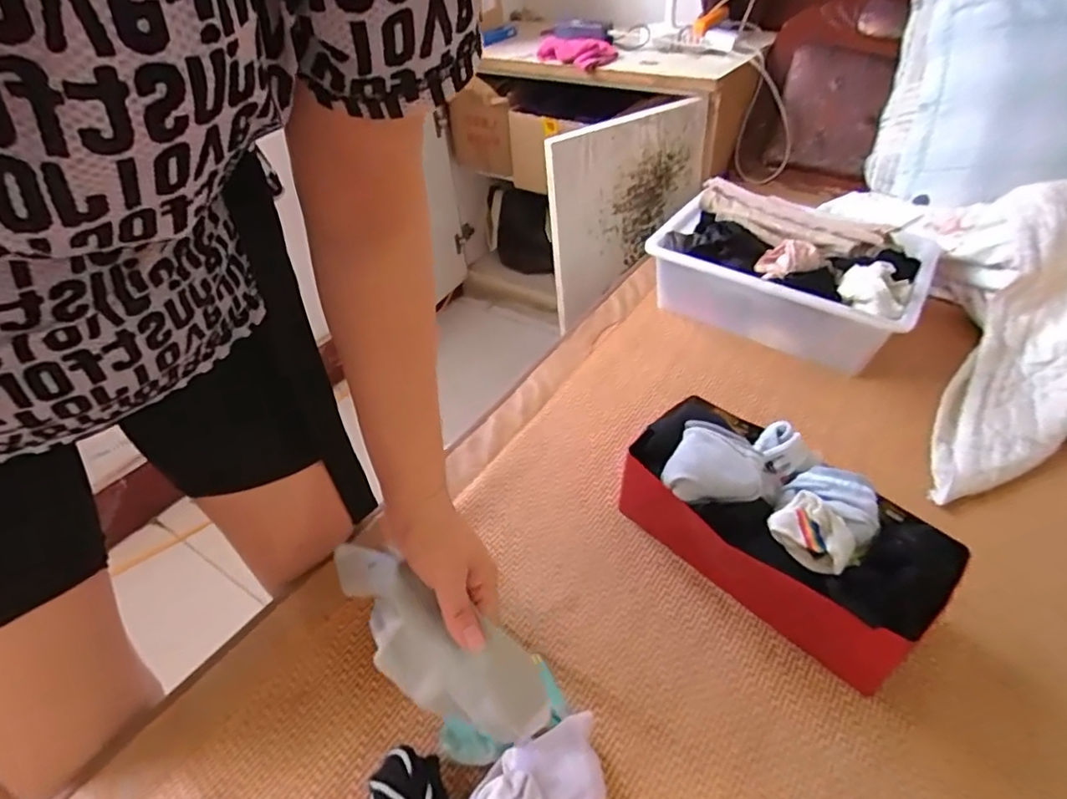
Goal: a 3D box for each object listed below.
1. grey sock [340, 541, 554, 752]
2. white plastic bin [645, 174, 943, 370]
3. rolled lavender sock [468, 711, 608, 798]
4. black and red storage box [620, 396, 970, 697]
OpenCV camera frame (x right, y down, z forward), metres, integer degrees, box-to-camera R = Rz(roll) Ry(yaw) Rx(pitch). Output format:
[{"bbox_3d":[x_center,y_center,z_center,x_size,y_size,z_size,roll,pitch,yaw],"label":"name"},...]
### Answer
[{"bbox_3d":[-0.081,0.174,0.418,0.197,0.041,0.062,34,52,19],"label":"grey sock"},{"bbox_3d":[0.381,-0.198,0.876,0.365,0.135,0.260,26,47,26],"label":"white plastic bin"},{"bbox_3d":[0.002,0.291,0.421,0.106,0.033,0.066,-16,44,-18],"label":"rolled lavender sock"},{"bbox_3d":[0.226,0.120,0.558,0.139,0.115,0.280,-32,51,-32],"label":"black and red storage box"}]

